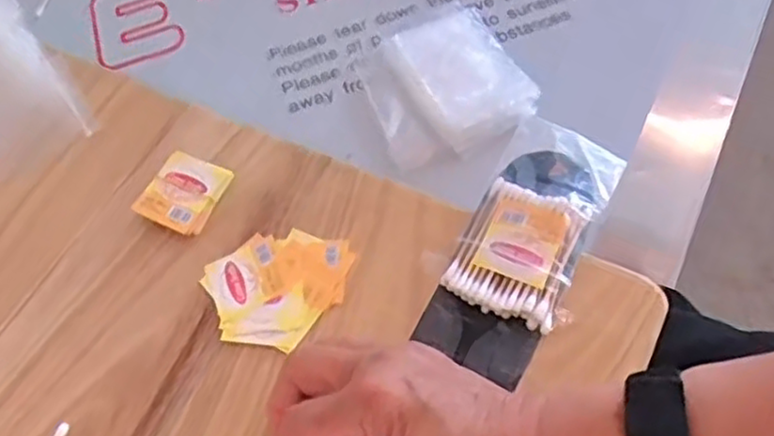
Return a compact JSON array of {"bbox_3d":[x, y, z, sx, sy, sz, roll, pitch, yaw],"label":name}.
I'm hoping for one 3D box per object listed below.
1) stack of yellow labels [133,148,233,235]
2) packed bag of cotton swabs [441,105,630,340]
[{"bbox_3d":[-0.122,-0.016,0.425,0.043,0.008,0.050,20,65,17],"label":"stack of yellow labels"},{"bbox_3d":[0.082,0.000,0.395,0.063,0.017,0.118,23,66,18],"label":"packed bag of cotton swabs"}]

